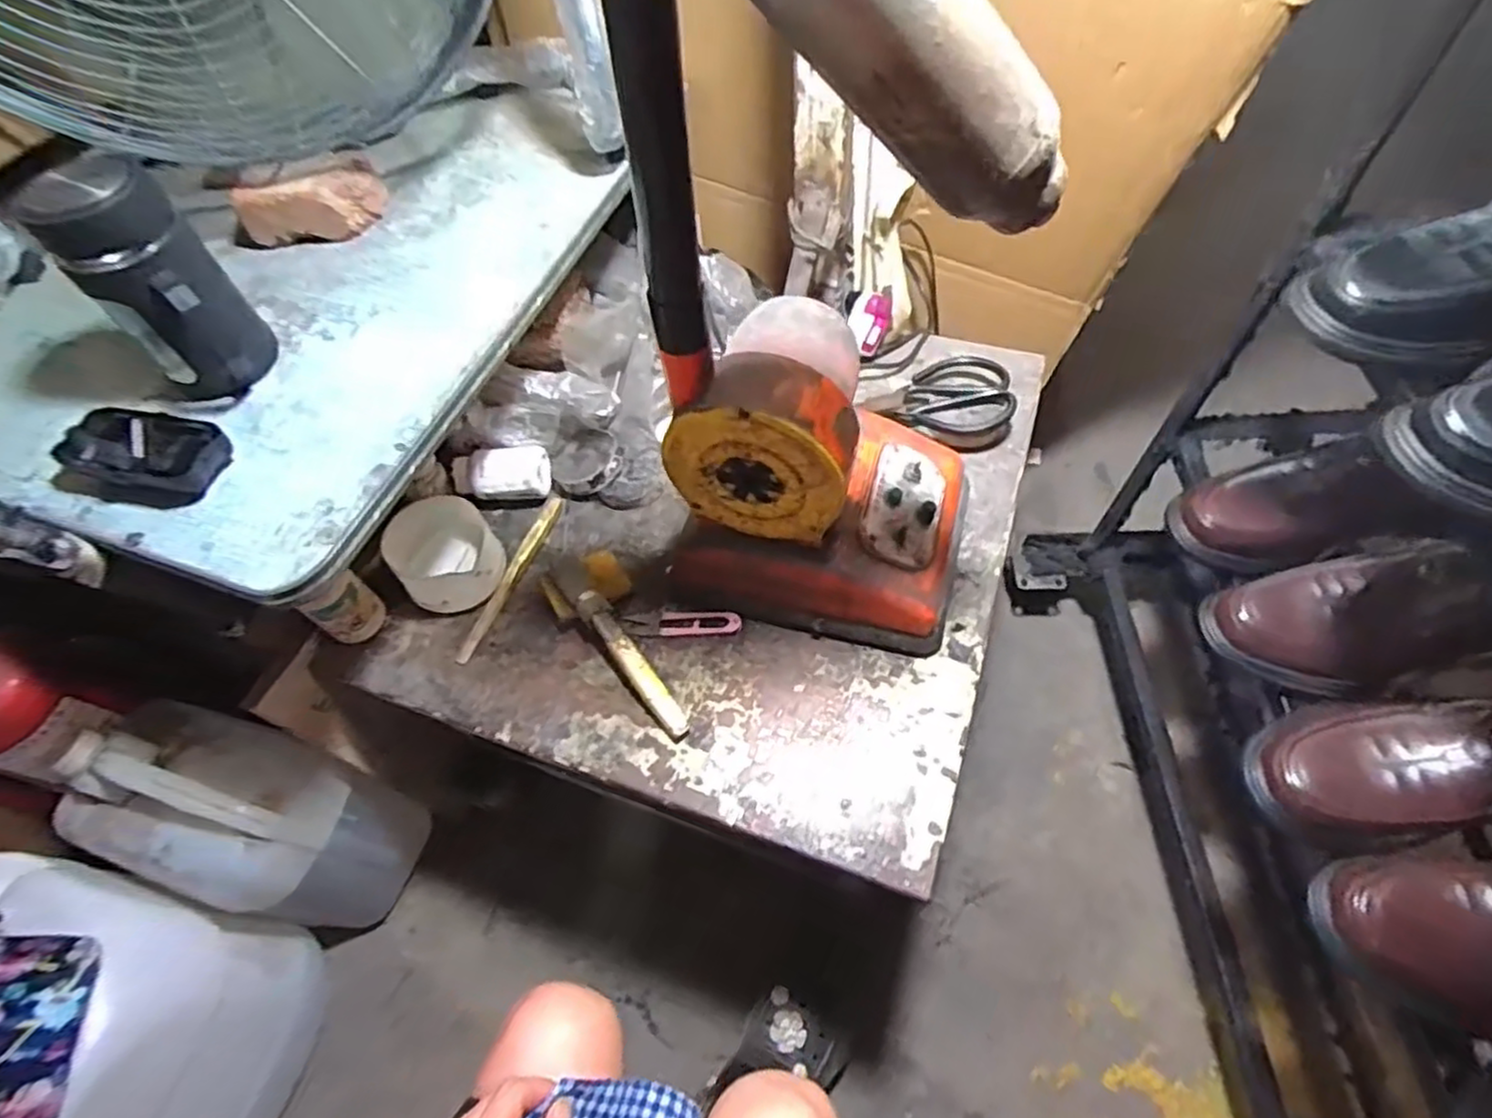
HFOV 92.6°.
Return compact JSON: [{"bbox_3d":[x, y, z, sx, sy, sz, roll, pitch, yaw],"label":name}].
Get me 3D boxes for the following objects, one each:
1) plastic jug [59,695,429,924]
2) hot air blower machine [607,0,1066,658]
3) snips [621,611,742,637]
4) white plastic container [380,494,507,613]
[{"bbox_3d":[-0.524,0.281,0.764,0.223,0.284,0.157,12,61,11],"label":"plastic jug"},{"bbox_3d":[0.054,-0.143,0.433,0.226,0.518,0.166,14,61,12],"label":"hot air blower machine"},{"bbox_3d":[-0.055,0.055,0.629,0.101,0.012,0.025,-1,59,3],"label":"snips"},{"bbox_3d":[-0.273,-0.003,0.649,0.087,0.059,0.094,-2,59,3],"label":"white plastic container"}]

